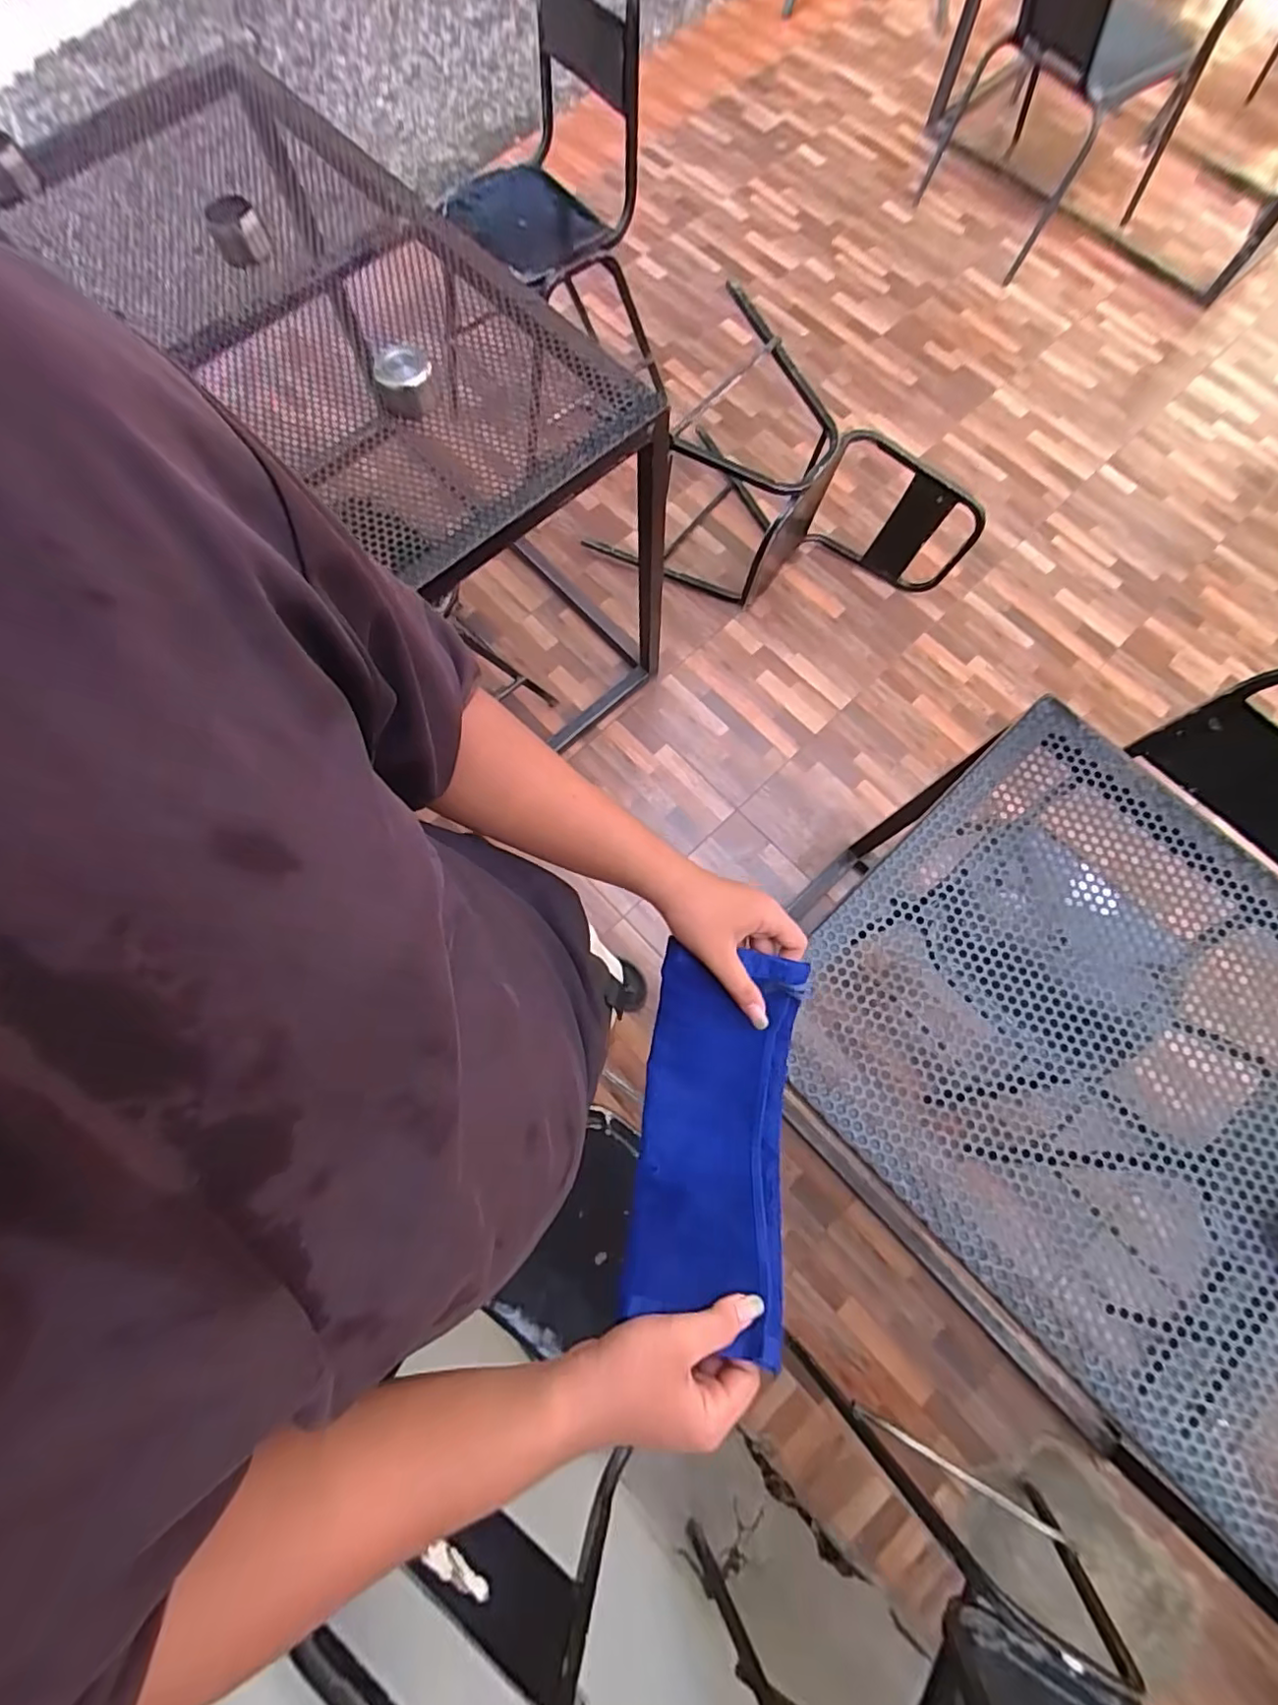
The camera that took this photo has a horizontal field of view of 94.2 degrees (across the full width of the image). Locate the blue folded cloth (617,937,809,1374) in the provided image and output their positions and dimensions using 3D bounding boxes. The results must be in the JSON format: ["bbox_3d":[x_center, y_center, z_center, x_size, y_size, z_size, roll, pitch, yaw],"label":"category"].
[{"bbox_3d":[0.063,0.215,0.471,0.118,0.092,0.255,4,73,1],"label":"blue folded cloth"}]

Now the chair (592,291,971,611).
[{"bbox_3d":[0.386,-0.867,1.448,0.826,0.427,0.546,33,77,8],"label":"chair"}]

